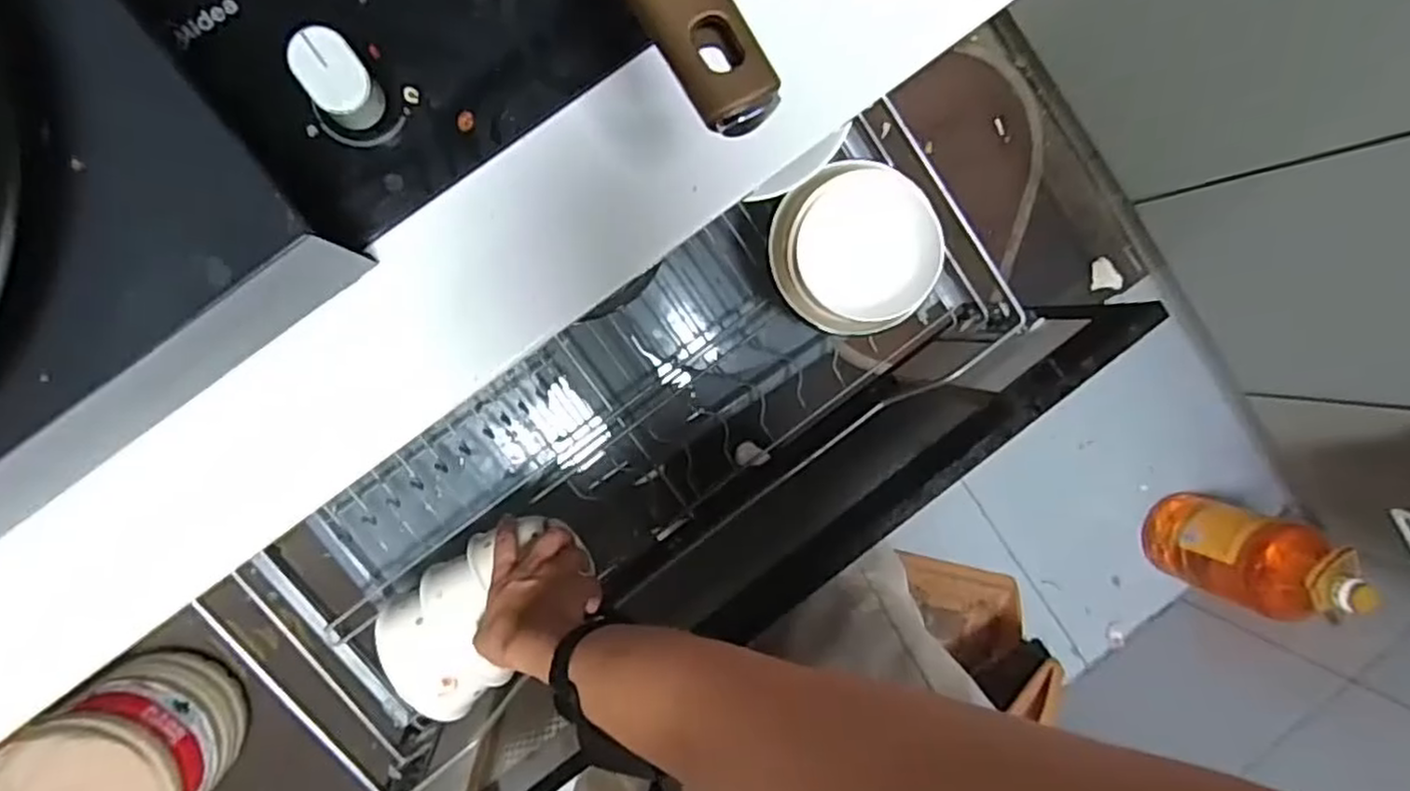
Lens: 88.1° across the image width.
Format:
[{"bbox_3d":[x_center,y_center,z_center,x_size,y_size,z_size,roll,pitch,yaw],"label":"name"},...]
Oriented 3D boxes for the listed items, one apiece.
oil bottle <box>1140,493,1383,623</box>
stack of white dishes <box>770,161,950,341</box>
[{"bbox_3d":[0.887,0.266,1.190,0.114,0.339,0.151,21,92,-8],"label":"oil bottle"},{"bbox_3d":[0.124,-0.120,0.608,0.125,0.049,0.131,-6,95,-6],"label":"stack of white dishes"}]

